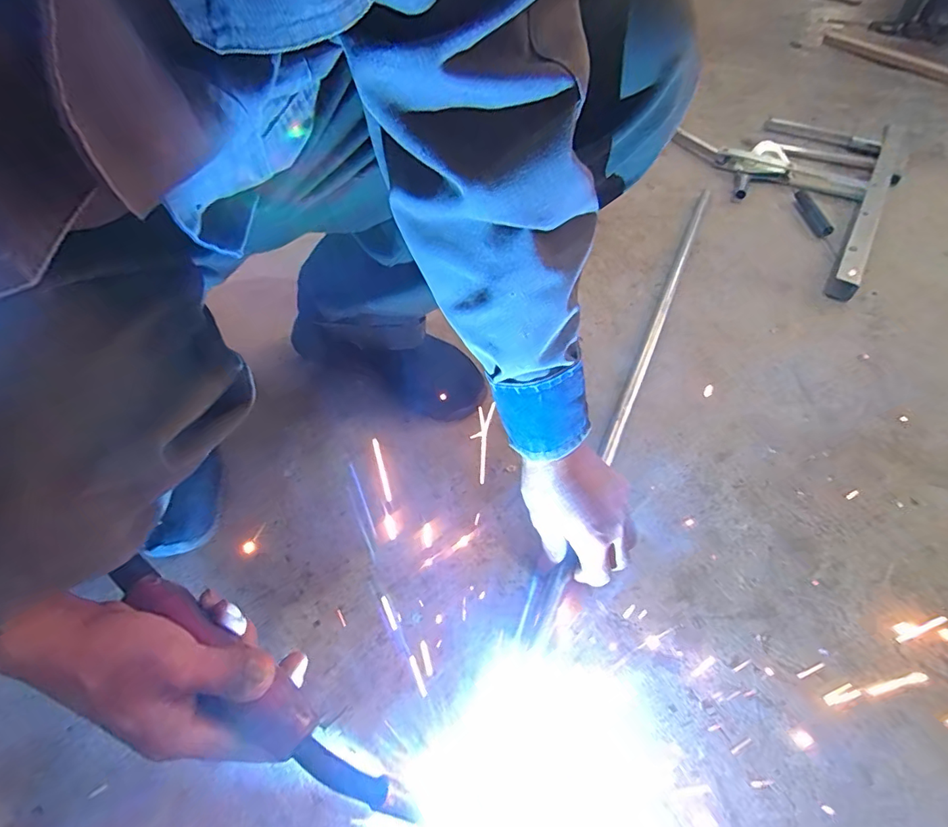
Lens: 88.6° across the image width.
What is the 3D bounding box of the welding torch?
[{"bbox_3d":[-0.138,0.171,0.306,0.244,0.029,0.027,36,58,13],"label":"welding torch"}]

